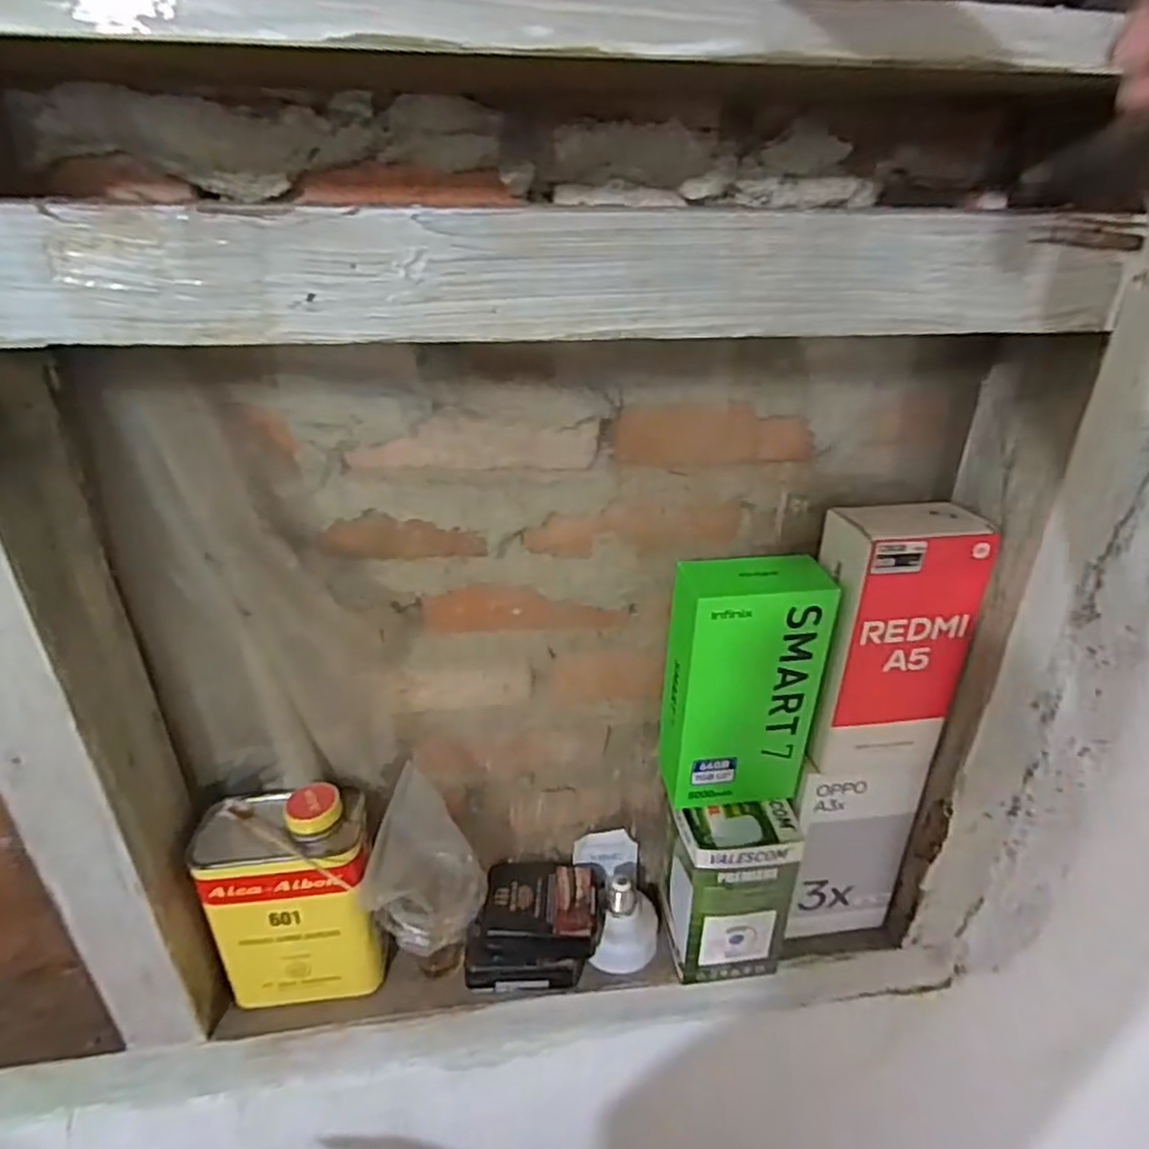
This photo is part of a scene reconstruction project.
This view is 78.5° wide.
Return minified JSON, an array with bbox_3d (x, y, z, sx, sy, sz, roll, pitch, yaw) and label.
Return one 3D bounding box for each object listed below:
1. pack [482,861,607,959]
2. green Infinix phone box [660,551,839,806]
[{"bbox_3d":[-0.023,0.271,0.573,0.095,0.029,0.066,2,28,3],"label":"pack"},{"bbox_3d":[0.117,0.080,0.501,0.103,0.184,0.047,-2,28,-4],"label":"green Infinix phone box"}]

